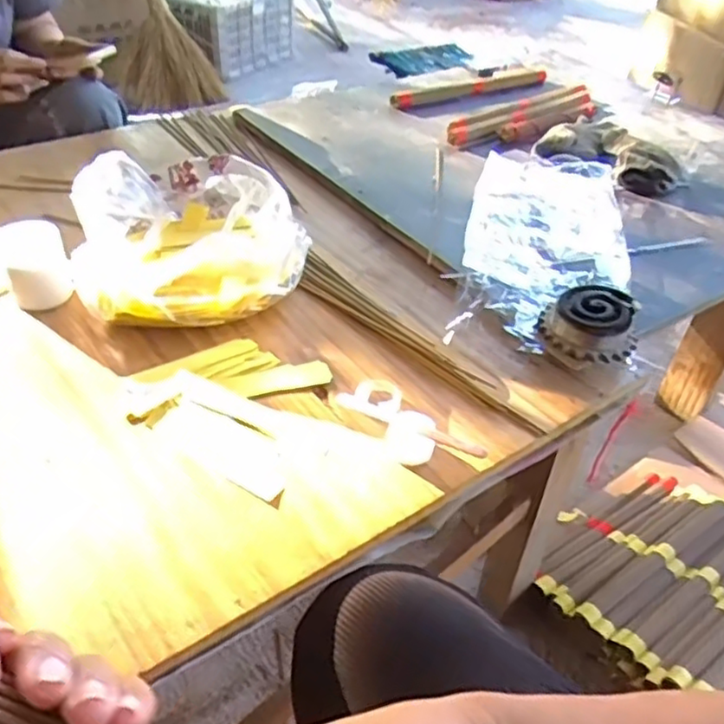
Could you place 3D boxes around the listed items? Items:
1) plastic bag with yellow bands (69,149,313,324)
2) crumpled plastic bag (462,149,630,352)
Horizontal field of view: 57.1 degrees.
[{"bbox_3d":[-0.175,-0.130,0.671,0.219,0.089,0.230,-12,43,-19],"label":"plastic bag with yellow bands"},{"bbox_3d":[0.209,-0.145,0.759,0.170,0.045,0.390,11,41,7],"label":"crumpled plastic bag"}]

